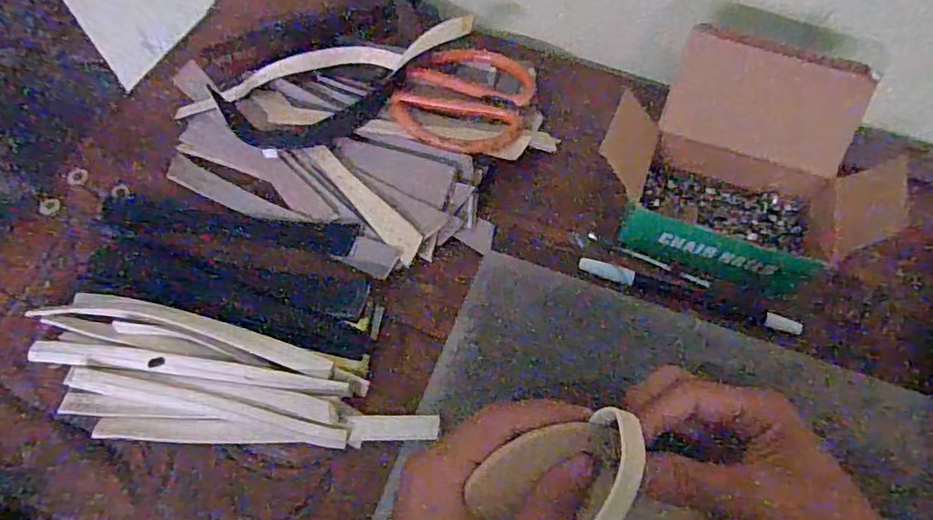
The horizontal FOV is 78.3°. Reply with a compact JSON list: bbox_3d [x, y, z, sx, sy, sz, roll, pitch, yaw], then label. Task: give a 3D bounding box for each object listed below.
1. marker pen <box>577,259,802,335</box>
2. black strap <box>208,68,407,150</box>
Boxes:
[{"bbox_3d":[0.145,0.026,0.378,0.142,0.012,0.017,20,66,8],"label":"marker pen"},{"bbox_3d":[-0.108,-0.106,0.404,0.130,0.017,0.050,-6,65,-4],"label":"black strap"}]

